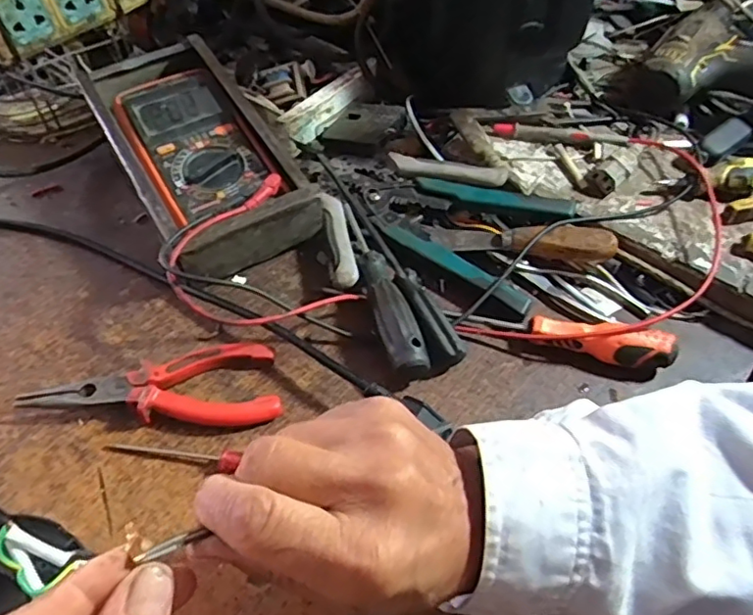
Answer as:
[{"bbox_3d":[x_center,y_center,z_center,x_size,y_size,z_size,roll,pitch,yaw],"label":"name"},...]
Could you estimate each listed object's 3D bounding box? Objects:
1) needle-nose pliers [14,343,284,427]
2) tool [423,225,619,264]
[{"bbox_3d":[-0.132,0.047,0.358,0.143,0.020,0.053,-1,51,-3],"label":"needle-nose pliers"},{"bbox_3d":[0.108,-0.055,0.441,0.135,0.019,0.028,7,51,3],"label":"tool"}]

